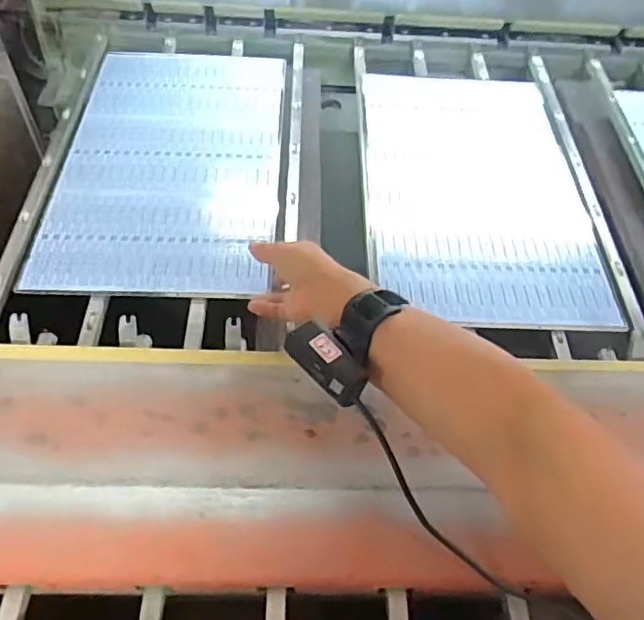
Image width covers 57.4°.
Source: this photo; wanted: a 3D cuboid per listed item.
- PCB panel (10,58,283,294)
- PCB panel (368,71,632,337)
[{"bbox_3d":[-0.194,-0.208,0.782,0.275,0.008,0.454,2,55,-3],"label":"PCB panel"},{"bbox_3d":[0.205,-0.175,0.792,0.278,0.010,0.470,1,55,-3],"label":"PCB panel"}]

